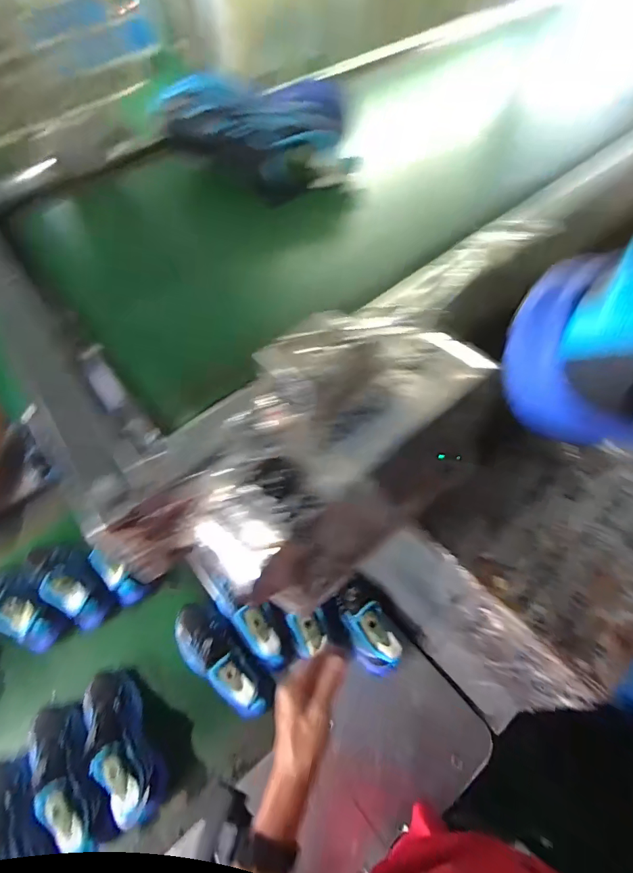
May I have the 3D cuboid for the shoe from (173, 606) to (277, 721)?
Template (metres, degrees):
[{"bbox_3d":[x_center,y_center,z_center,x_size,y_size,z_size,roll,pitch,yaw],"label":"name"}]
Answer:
[{"bbox_3d":[-0.174,0.385,0.754,0.235,0.111,0.087,25,60,40],"label":"shoe"}]

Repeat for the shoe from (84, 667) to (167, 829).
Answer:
[{"bbox_3d":[-0.329,0.503,0.709,0.087,0.123,0.240,-32,61,-17],"label":"shoe"}]

